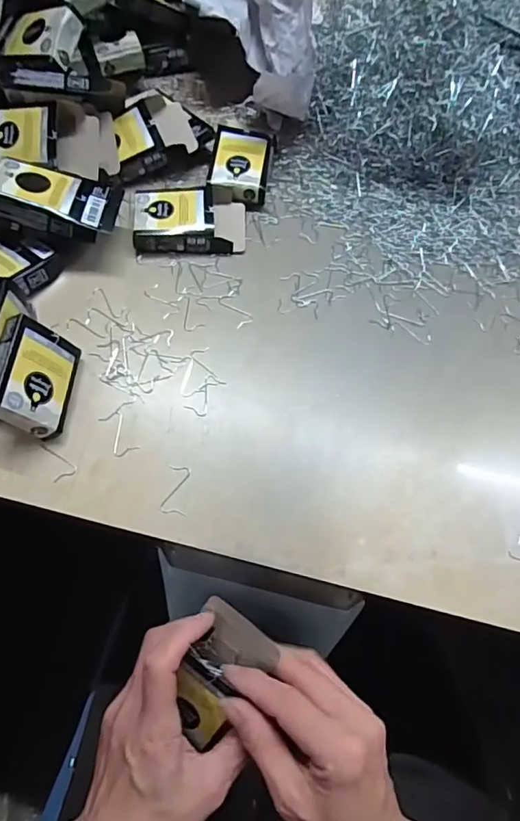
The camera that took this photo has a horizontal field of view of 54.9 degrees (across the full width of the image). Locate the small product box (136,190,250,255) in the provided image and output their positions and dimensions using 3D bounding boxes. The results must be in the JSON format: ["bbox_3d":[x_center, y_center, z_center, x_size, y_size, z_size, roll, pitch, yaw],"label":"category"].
[{"bbox_3d":[-0.062,-0.170,0.454,0.098,0.025,0.056,-1,66,-3],"label":"small product box"}]

